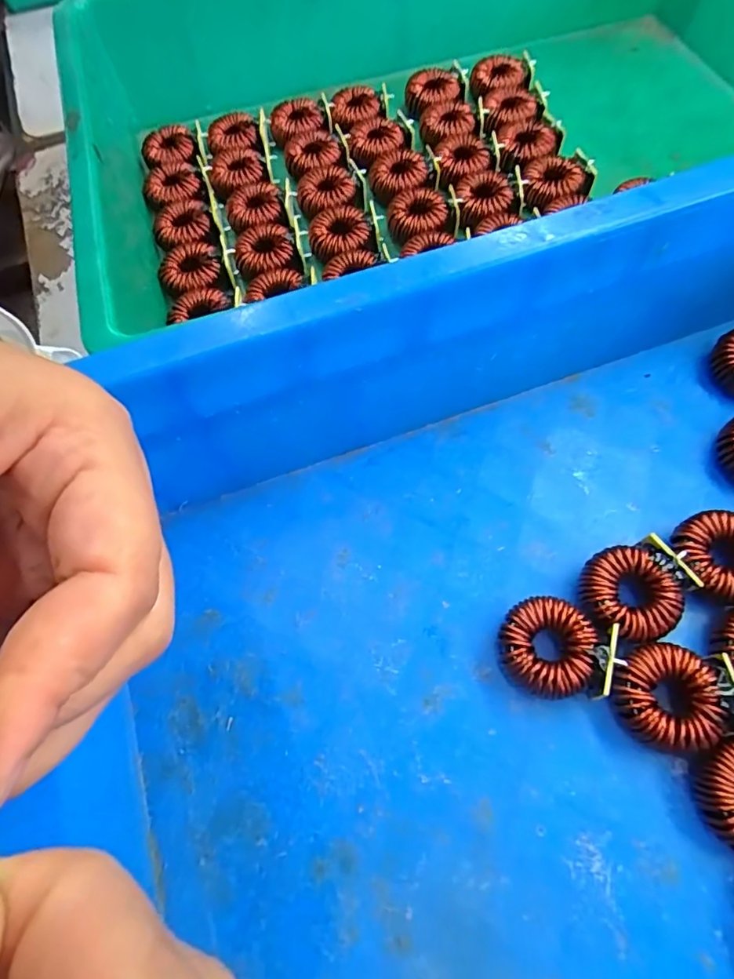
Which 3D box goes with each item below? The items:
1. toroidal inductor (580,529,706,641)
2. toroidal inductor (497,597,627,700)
[{"bbox_3d":[0.105,0.042,0.208,0.041,0.020,0.035,-20,66,-6],"label":"toroidal inductor"},{"bbox_3d":[0.071,0.061,0.200,0.040,0.020,0.034,8,66,7],"label":"toroidal inductor"}]

